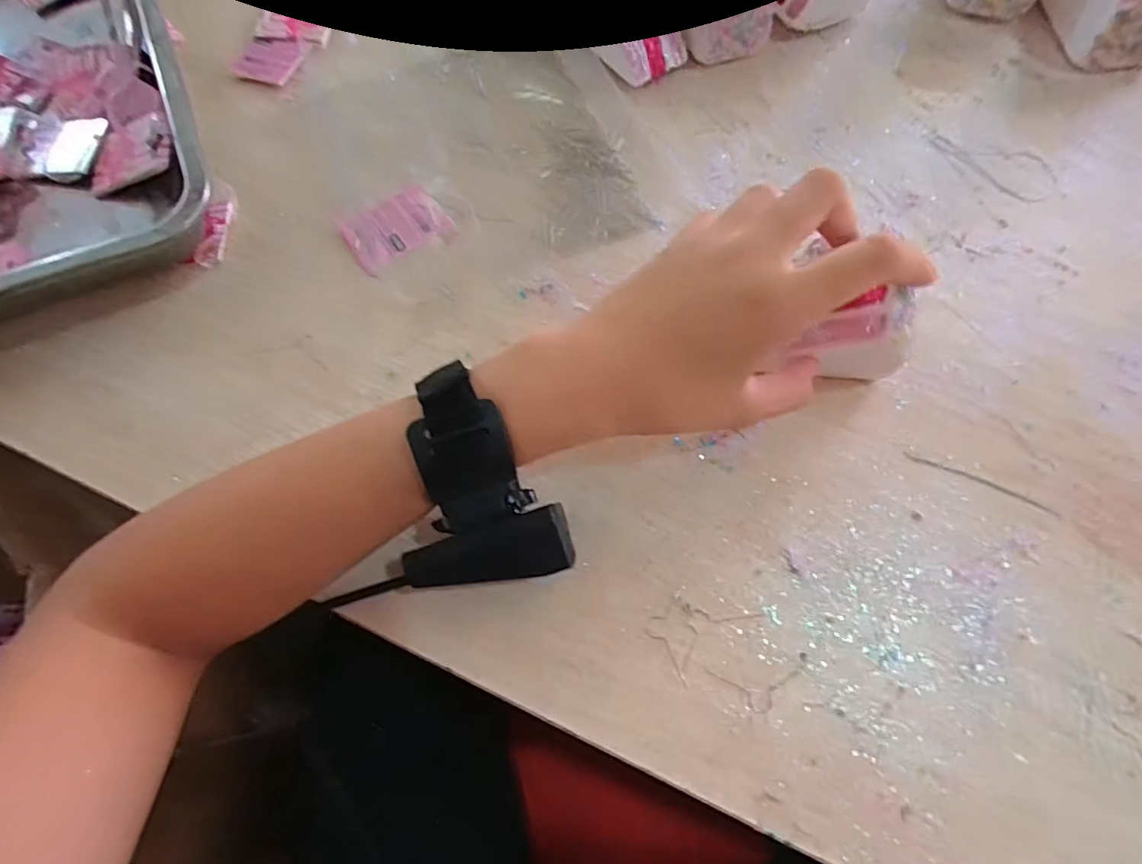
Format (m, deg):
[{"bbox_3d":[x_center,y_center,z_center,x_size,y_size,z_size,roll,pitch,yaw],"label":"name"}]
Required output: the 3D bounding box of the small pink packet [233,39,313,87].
[{"bbox_3d":[-0.213,-0.266,0.388,0.042,0.005,0.047,15,71,8],"label":"small pink packet"}]

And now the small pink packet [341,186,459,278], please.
[{"bbox_3d":[-0.106,-0.124,0.330,0.060,0.004,0.048,-30,71,-8],"label":"small pink packet"}]

